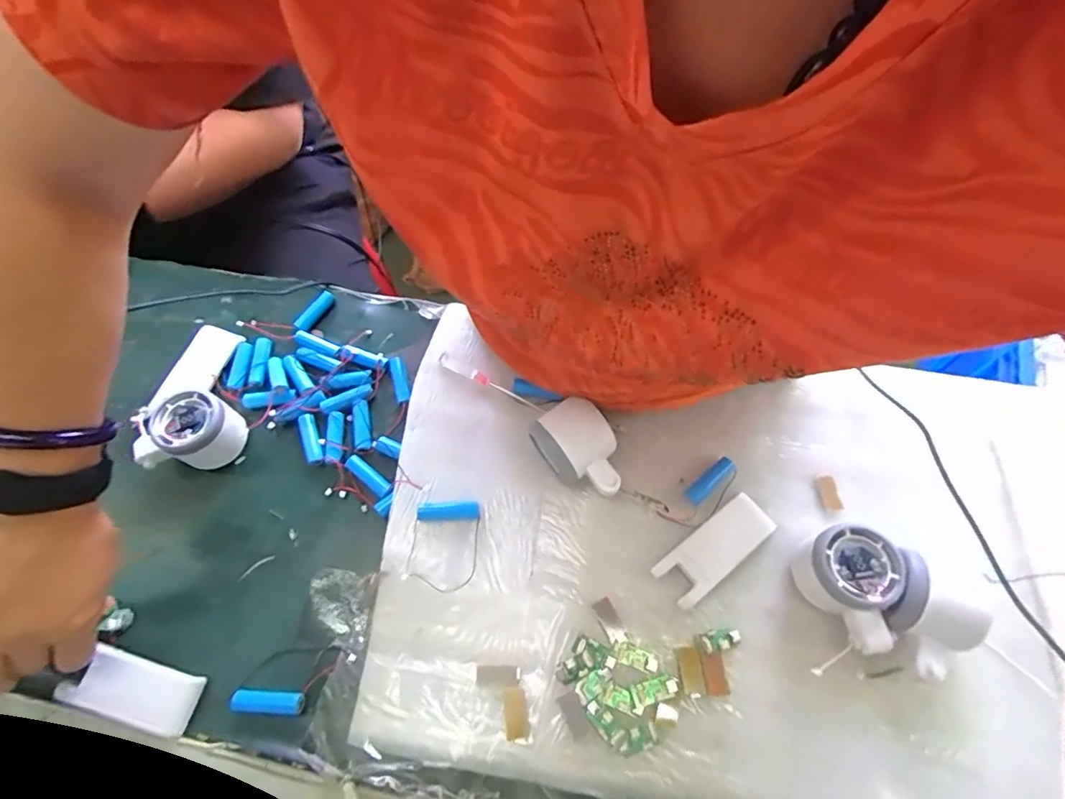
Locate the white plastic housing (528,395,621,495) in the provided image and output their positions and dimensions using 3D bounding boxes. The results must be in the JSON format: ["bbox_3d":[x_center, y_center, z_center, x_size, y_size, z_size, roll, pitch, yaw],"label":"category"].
[{"bbox_3d":[0.040,0.044,0.431,0.051,0.051,0.082,-31,67,-13],"label":"white plastic housing"}]

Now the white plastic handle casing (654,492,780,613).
[{"bbox_3d":[0.145,0.116,0.412,0.101,0.011,0.039,-36,68,-15],"label":"white plastic handle casing"}]

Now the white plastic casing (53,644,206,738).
[{"bbox_3d":[-0.296,0.213,0.386,0.099,0.010,0.042,14,65,1],"label":"white plastic casing"}]

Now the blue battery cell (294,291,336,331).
[{"bbox_3d":[-0.224,-0.091,0.541,0.012,0.018,0.050,23,67,13],"label":"blue battery cell"}]

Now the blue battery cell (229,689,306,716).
[{"bbox_3d":[-0.194,0.220,0.382,0.050,0.014,0.014,2,64,3],"label":"blue battery cell"}]

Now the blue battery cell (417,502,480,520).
[{"bbox_3d":[-0.069,0.091,0.429,0.050,0.014,0.014,-4,64,0],"label":"blue battery cell"}]

